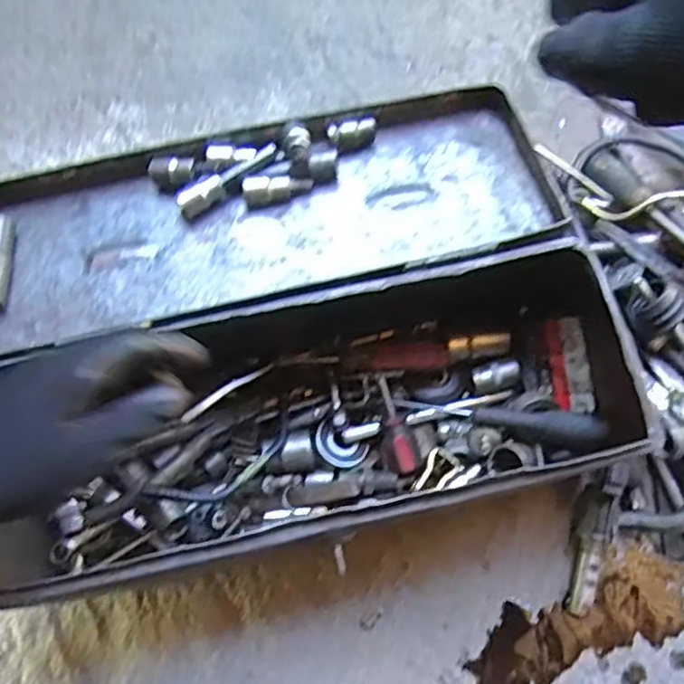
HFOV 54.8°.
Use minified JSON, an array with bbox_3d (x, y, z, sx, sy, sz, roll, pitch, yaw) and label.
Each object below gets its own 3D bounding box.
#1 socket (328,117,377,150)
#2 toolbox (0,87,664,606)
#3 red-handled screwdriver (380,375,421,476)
[{"bbox_3d":[0.010,-0.170,0.542,0.039,0.016,0.017,-17,75,-6],"label":"socket"},{"bbox_3d":[-0.040,-0.016,0.511,0.439,0.131,0.316,-12,75,-5],"label":"toolbox"},{"bbox_3d":[0.043,0.067,0.534,0.026,0.028,0.077,-13,91,-5],"label":"red-handled screwdriver"}]

